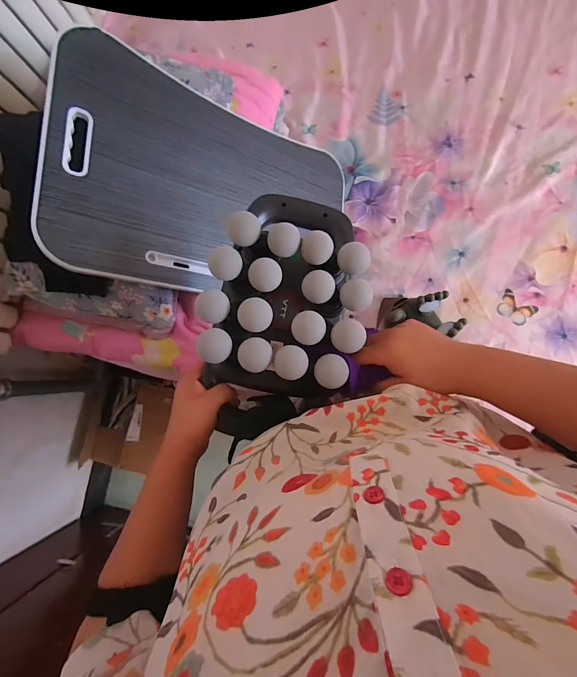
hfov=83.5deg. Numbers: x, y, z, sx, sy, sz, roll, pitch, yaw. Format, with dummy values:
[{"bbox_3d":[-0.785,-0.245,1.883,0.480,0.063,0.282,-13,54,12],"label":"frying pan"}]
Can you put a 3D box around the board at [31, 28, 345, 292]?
[{"bbox_3d":[-0.130,-0.273,0.633,0.554,0.023,0.372,7,85,-32],"label":"board"}]

